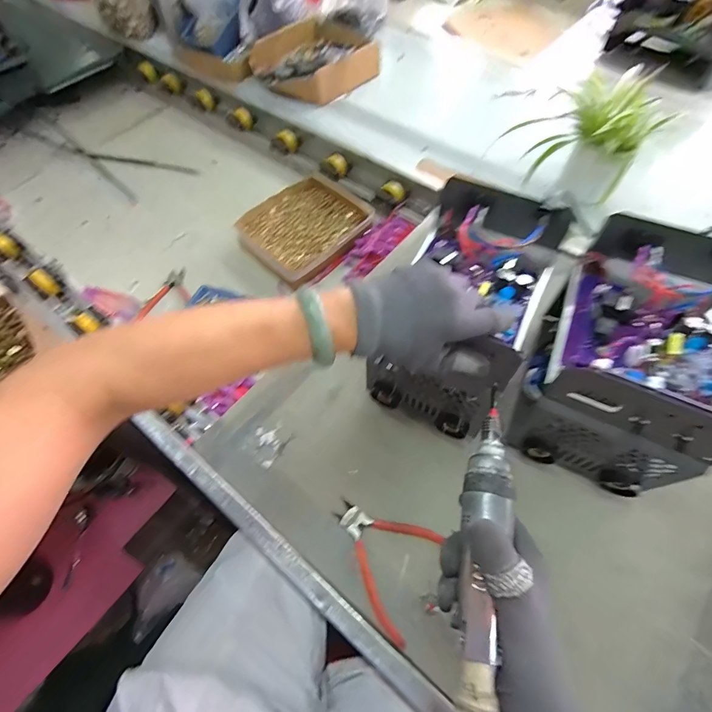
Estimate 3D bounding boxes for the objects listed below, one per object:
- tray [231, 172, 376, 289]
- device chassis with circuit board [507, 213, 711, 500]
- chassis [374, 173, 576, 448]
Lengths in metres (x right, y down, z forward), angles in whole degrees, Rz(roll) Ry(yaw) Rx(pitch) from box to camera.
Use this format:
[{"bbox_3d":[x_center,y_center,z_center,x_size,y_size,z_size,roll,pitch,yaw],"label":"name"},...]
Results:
[{"bbox_3d":[-0.094,-0.253,0.748,0.225,0.031,0.207,-40,67,-19],"label":"tray"},{"bbox_3d":[0.290,0.008,0.429,0.145,0.192,0.226,21,63,13],"label":"device chassis with circuit board"},{"bbox_3d":[0.123,-0.048,0.469,0.149,0.194,0.228,21,63,13],"label":"chassis"}]

